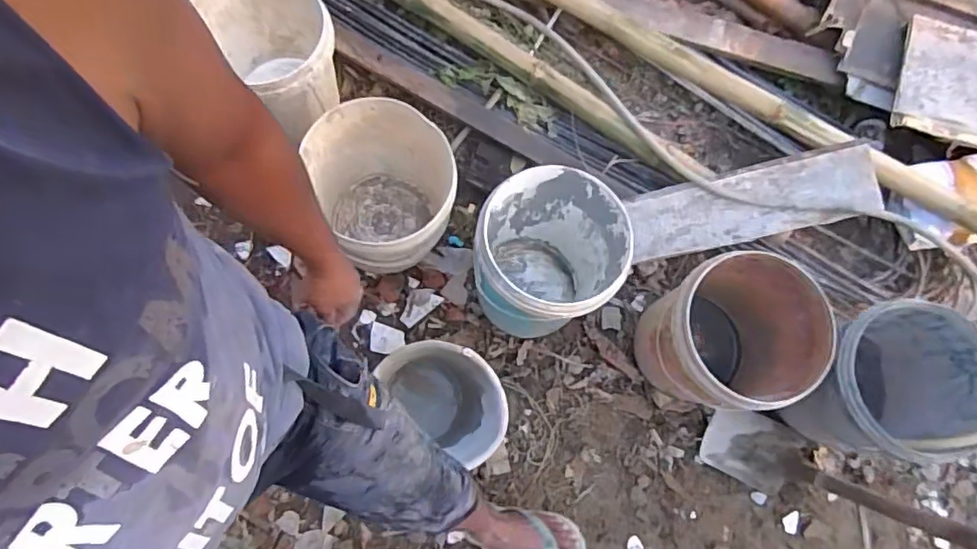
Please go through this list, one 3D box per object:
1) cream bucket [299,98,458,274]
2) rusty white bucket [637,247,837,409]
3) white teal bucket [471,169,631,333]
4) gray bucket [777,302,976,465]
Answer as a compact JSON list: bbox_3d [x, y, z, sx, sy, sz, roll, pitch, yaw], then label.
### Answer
[{"bbox_3d":[-0.203,-0.170,1.341,0.275,0.348,0.300,1,74,-4],"label":"cream bucket"},{"bbox_3d":[0.516,0.138,1.309,0.329,0.336,0.284,-28,78,-11],"label":"rusty white bucket"},{"bbox_3d":[0.129,-0.032,1.318,0.289,0.352,0.306,1,74,-4],"label":"white teal bucket"},{"bbox_3d":[0.840,0.233,1.289,0.324,0.359,0.298,1,74,-4],"label":"gray bucket"}]

